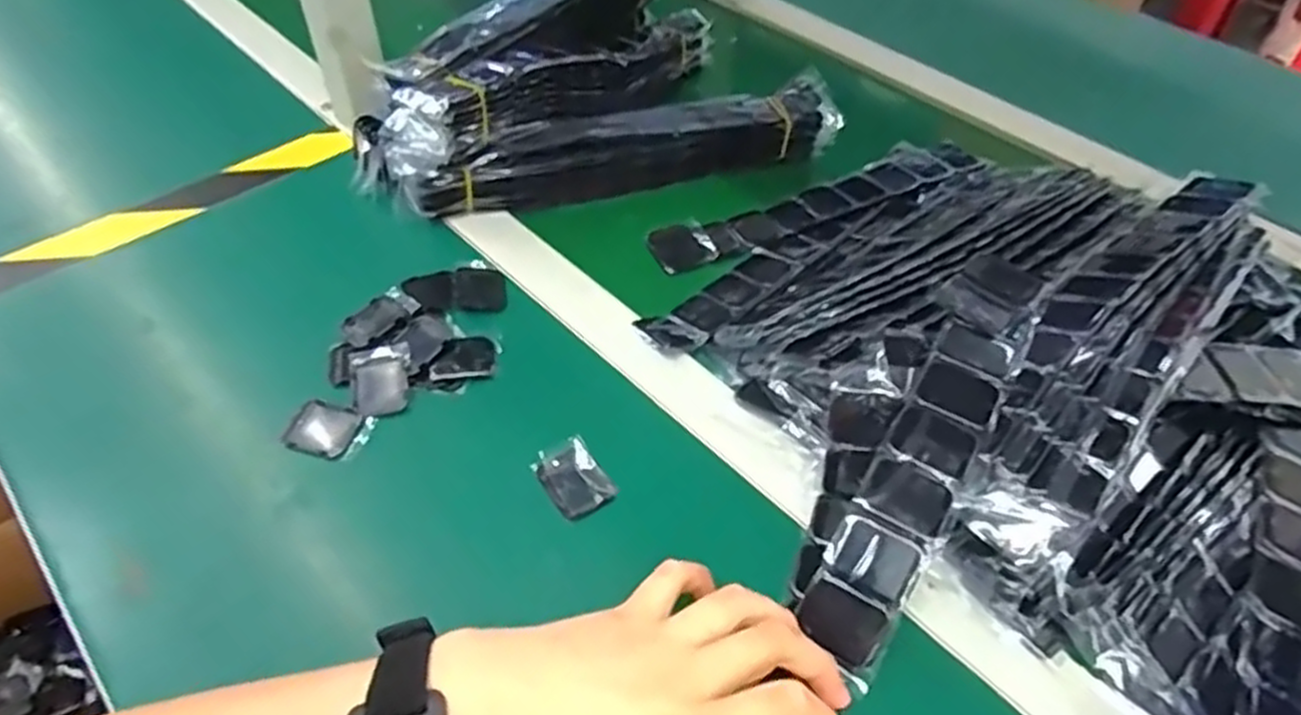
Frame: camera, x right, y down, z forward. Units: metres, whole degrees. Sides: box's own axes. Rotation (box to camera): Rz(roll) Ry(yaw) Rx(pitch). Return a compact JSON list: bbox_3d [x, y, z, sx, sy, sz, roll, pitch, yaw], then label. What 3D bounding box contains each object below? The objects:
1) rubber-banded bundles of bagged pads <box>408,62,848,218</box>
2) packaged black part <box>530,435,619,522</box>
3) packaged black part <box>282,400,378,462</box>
[{"bbox_3d":[-0.008,-0.165,0.595,0.335,0.061,0.032,-15,51,-16],"label":"rubber-banded bundles of bagged pads"},{"bbox_3d":[-0.042,0.068,0.420,0.034,0.008,0.045,-29,56,-25],"label":"packaged black part"},{"bbox_3d":[-0.185,0.043,0.433,0.044,0.009,0.033,12,49,8],"label":"packaged black part"}]

